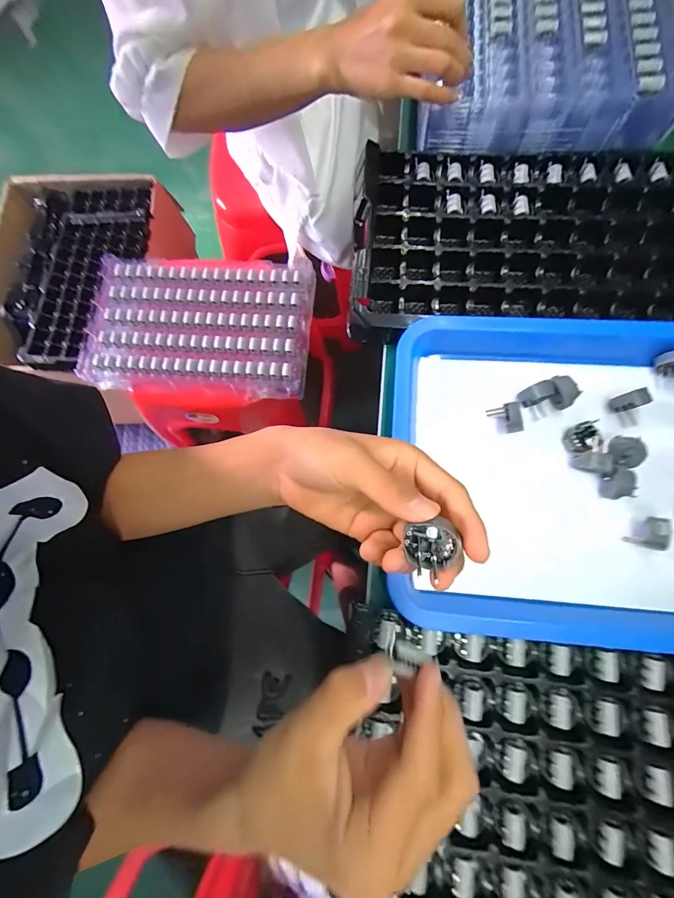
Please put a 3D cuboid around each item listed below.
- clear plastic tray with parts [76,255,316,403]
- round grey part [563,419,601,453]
[{"bbox_3d":[-0.234,-0.211,0.631,0.374,0.031,0.235,5,77,2],"label":"clear plastic tray with parts"},{"bbox_3d":[0.214,-0.010,0.323,0.025,0.015,0.024,-13,77,0],"label":"round grey part"}]

